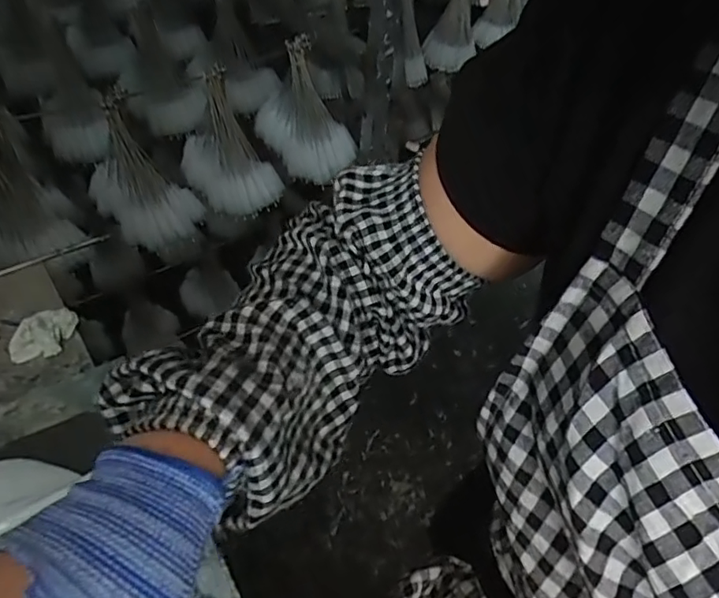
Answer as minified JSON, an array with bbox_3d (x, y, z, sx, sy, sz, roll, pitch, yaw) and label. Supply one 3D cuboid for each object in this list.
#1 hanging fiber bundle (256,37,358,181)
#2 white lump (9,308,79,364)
[{"bbox_3d":[-0.088,-0.330,0.979,0.107,0.206,0.188,-30,55,-29],"label":"hanging fiber bundle"},{"bbox_3d":[-0.277,0.030,0.513,0.057,0.023,0.038,-12,47,-17],"label":"white lump"}]

